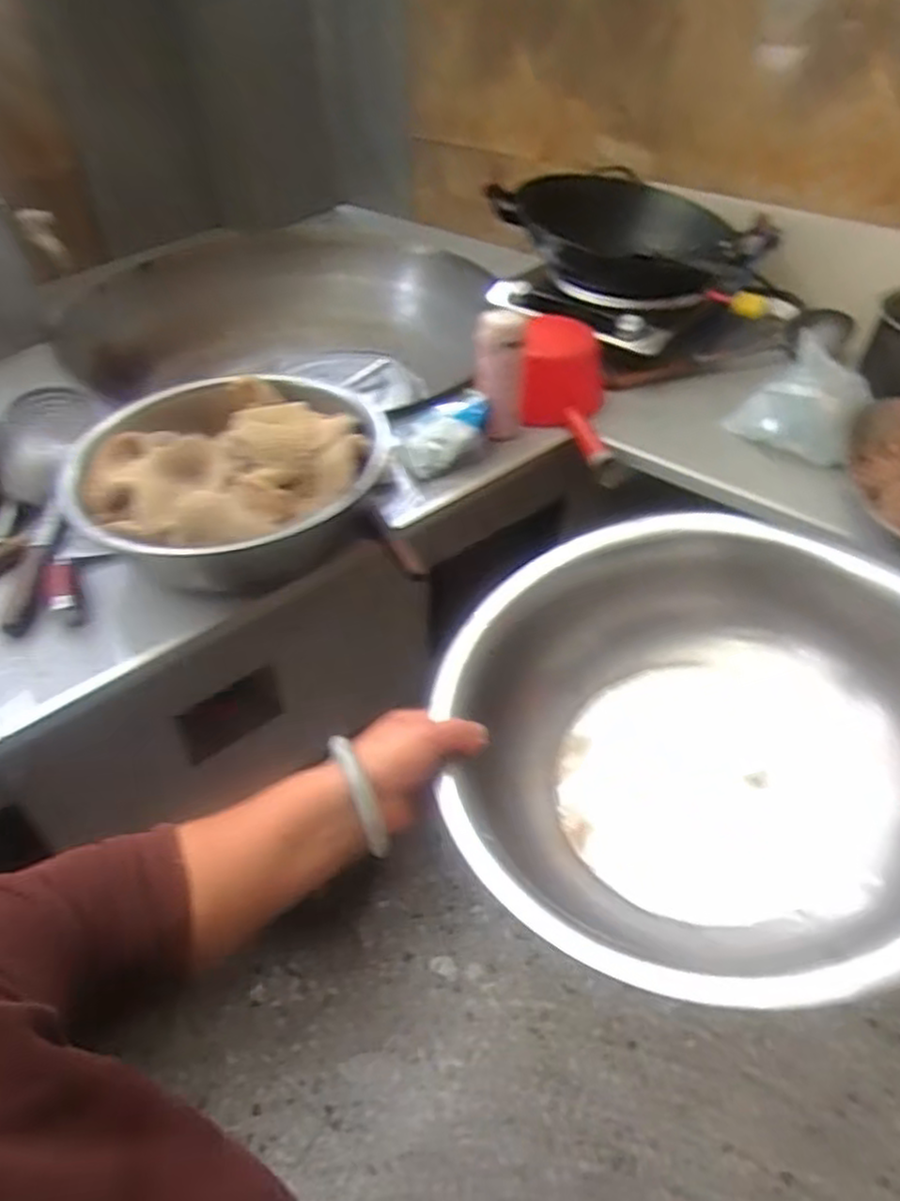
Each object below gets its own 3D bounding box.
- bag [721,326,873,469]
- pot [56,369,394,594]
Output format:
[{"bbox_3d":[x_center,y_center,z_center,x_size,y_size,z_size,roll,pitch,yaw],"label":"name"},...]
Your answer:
[{"bbox_3d":[0.507,-0.289,1.076,0.183,0.134,0.083,21,47,20],"label":"bag"},{"bbox_3d":[-0.281,-0.165,0.928,0.350,0.131,0.391,-24,49,-23],"label":"pot"}]

